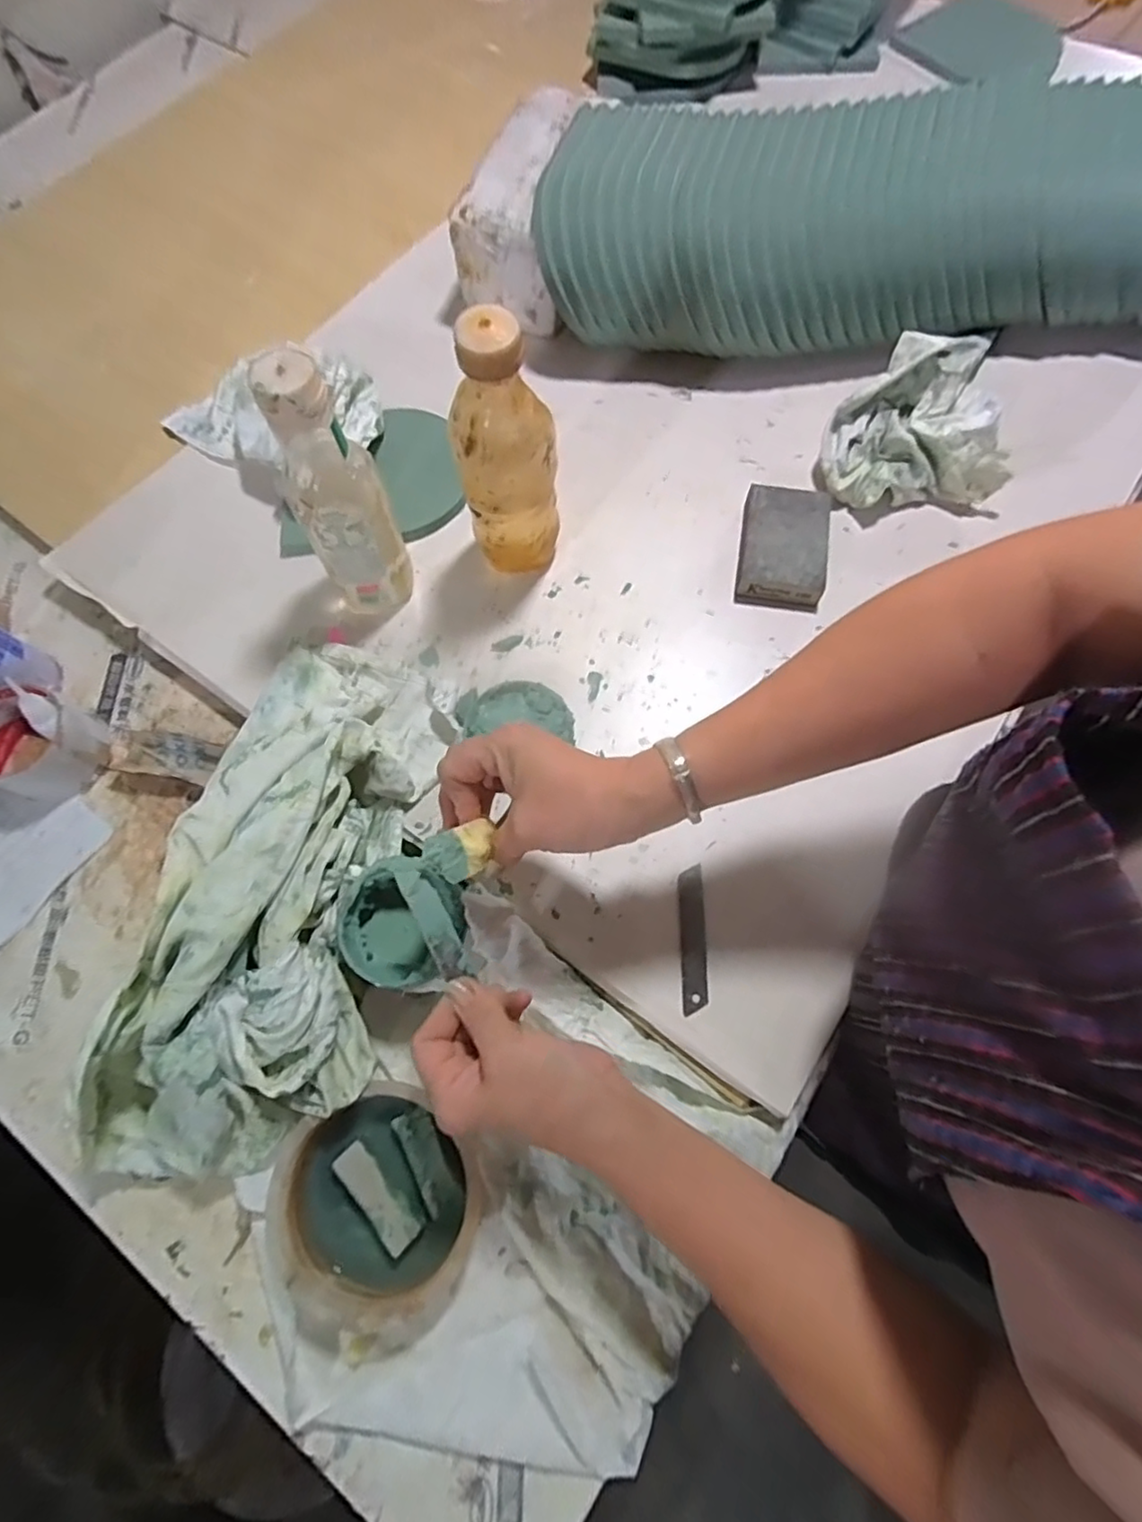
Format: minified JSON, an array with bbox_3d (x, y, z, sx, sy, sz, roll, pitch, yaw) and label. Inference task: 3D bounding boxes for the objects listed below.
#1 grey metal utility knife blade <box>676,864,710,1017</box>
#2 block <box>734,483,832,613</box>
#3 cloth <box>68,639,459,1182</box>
[{"bbox_3d":[0.085,0.123,0.444,0.018,0.004,0.097,0,70,1],"label":"grey metal utility knife blade"},{"bbox_3d":[0.179,-0.182,0.540,0.069,0.028,0.107,9,70,4],"label":"block"},{"bbox_3d":[-0.192,0.083,0.427,0.166,0.084,0.379,12,71,5],"label":"cloth"}]

